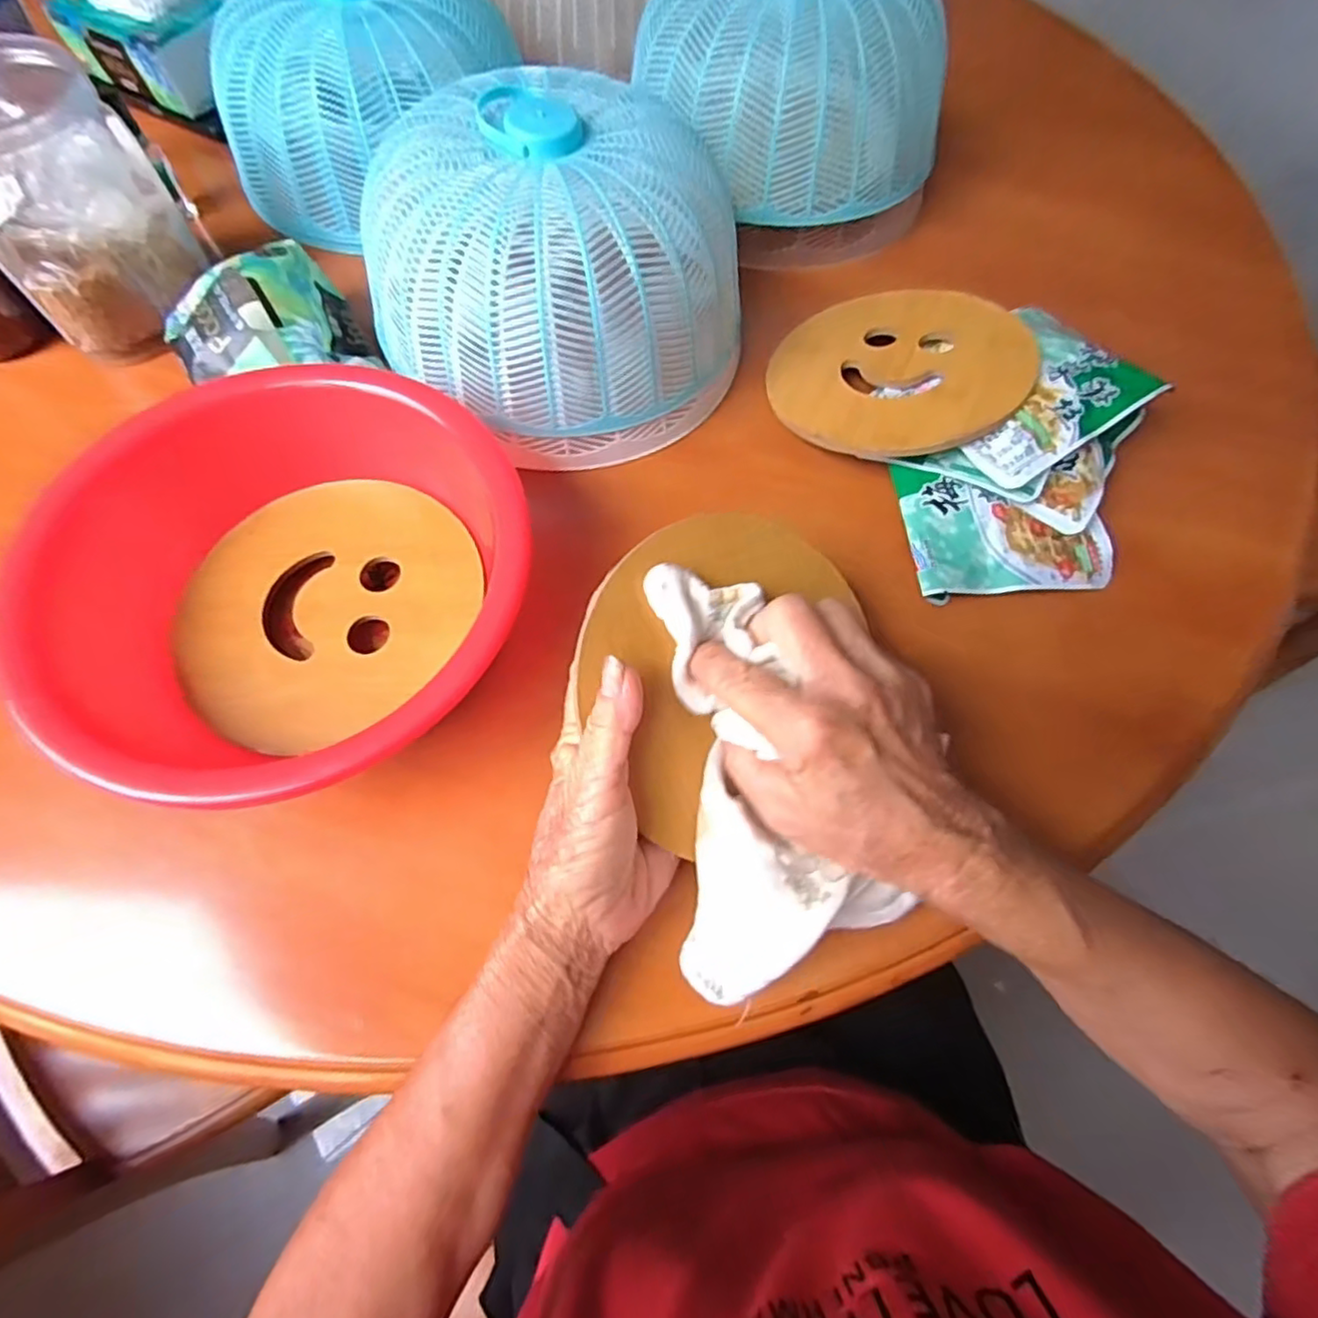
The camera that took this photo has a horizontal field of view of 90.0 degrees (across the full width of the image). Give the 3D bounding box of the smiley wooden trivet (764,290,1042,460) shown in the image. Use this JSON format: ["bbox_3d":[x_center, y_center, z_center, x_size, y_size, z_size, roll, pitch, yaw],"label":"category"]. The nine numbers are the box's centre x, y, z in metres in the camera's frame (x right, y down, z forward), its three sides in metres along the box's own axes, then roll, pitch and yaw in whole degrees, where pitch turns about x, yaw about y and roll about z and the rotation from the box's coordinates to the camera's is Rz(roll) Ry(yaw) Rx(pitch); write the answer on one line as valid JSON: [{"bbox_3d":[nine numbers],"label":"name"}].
[{"bbox_3d":[0.153,-0.187,0.427,0.157,0.012,0.156,-7,57,11],"label":"smiley wooden trivet"}]

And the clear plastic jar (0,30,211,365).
[{"bbox_3d":[-0.367,-0.282,0.413,0.106,0.130,0.106,-37,71,-16],"label":"clear plastic jar"}]

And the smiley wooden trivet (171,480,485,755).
[{"bbox_3d":[-0.182,-0.035,0.356,0.153,0.009,0.154,0,65,0],"label":"smiley wooden trivet"}]

